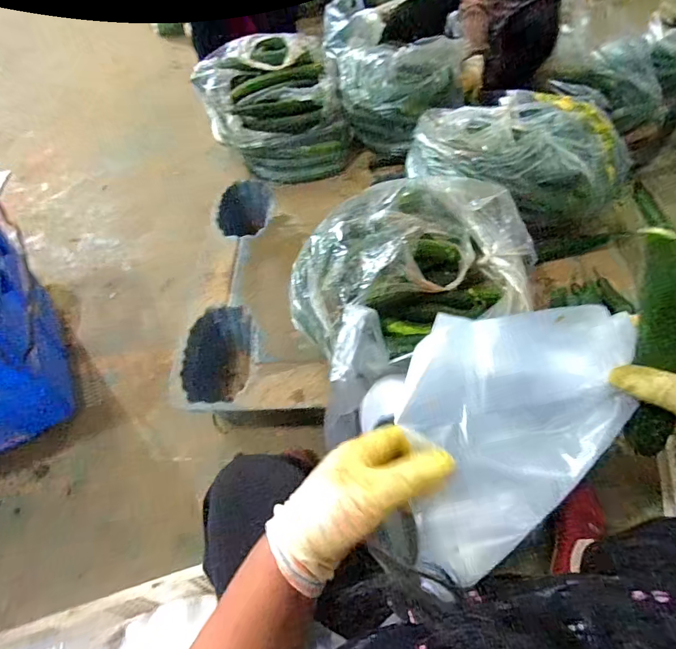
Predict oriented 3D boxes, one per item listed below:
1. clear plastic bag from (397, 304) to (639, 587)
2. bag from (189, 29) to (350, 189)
[{"bbox_3d":[0.139,0.087,0.323,0.163,0.032,0.193,2,77,3],"label":"clear plastic bag"},{"bbox_3d":[-0.177,-0.637,1.247,0.397,0.231,0.406,-20,56,-12],"label":"bag"}]

